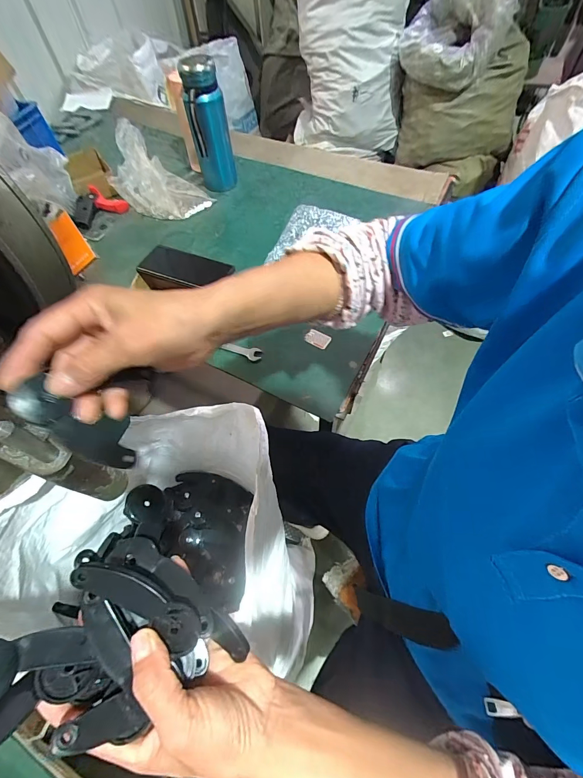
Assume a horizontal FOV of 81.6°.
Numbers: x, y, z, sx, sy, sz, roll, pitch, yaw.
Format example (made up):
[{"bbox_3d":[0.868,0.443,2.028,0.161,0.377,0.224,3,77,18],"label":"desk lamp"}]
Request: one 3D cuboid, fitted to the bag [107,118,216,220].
[{"bbox_3d":[-0.267,-0.430,0.670,0.186,0.128,0.102,0,60,3],"label":"bag"}]

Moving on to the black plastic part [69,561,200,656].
[{"bbox_3d":[-0.099,0.138,0.221,0.087,0.015,0.026,36,65,-7],"label":"black plastic part"}]

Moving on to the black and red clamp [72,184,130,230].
[{"bbox_3d":[-0.378,-0.355,0.655,0.102,0.058,0.032,-38,38,-13],"label":"black and red clamp"}]

